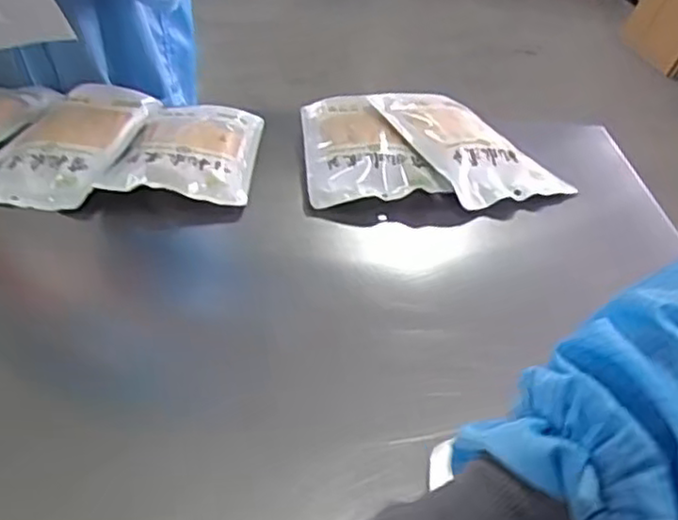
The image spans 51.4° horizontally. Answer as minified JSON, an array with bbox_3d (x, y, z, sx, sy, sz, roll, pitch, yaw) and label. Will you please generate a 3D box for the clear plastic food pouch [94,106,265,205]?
[{"bbox_3d":[-0.179,-0.134,0.852,0.153,0.034,0.235,1,32,0],"label":"clear plastic food pouch"}]

